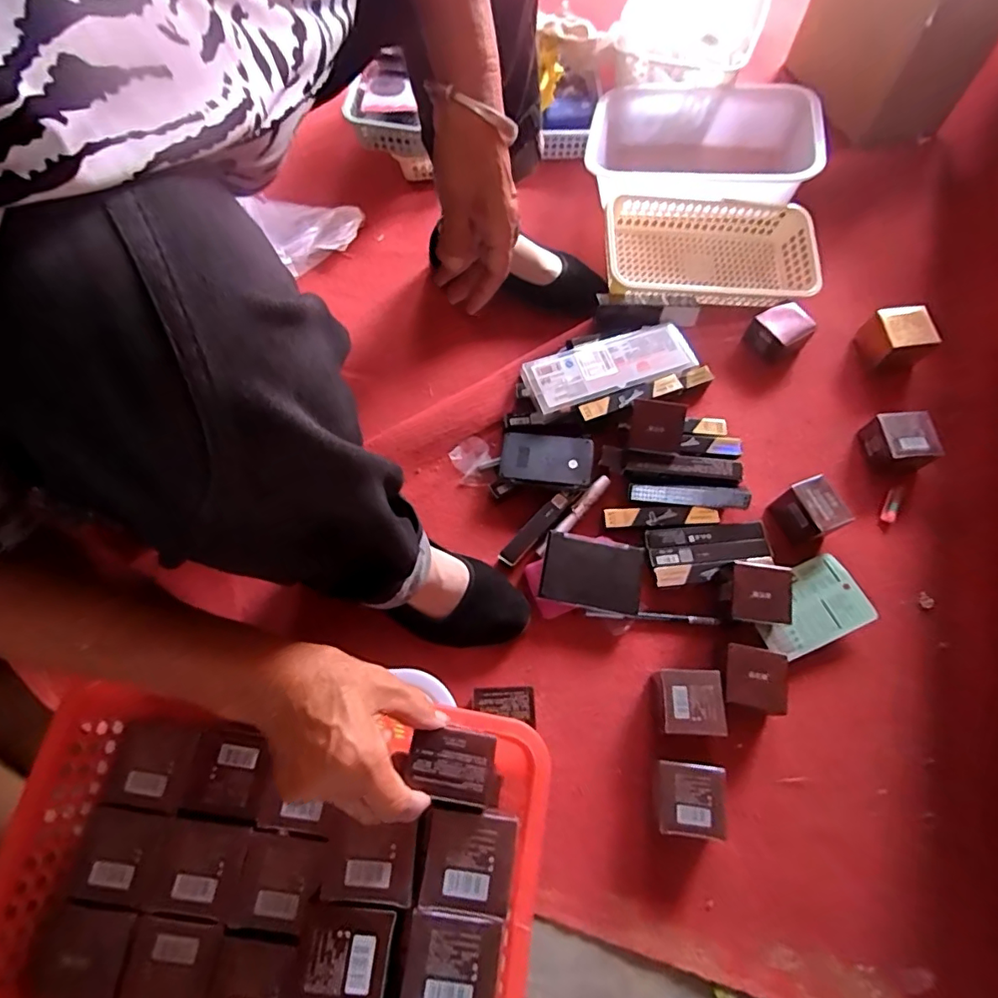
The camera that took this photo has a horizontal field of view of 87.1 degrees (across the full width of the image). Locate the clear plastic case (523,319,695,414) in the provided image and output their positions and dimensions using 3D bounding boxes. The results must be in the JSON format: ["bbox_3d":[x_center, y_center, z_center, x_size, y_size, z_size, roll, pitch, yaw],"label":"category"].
[{"bbox_3d":[0.125,-0.153,0.601,0.189,0.016,0.071,-19,68,-7],"label":"clear plastic case"}]

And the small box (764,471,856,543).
[{"bbox_3d":[0.322,0.015,0.551,0.043,0.063,0.057,-22,69,-8],"label":"small box"}]

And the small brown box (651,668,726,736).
[{"bbox_3d":[0.175,0.188,0.486,0.052,0.042,0.054,0,67,0],"label":"small brown box"}]

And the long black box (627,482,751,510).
[{"bbox_3d":[0.200,-0.005,0.556,0.121,0.015,0.022,4,67,2],"label":"long black box"}]

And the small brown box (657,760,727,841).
[{"bbox_3d":[0.162,0.259,0.457,0.054,0.044,0.054,4,67,2],"label":"small brown box"}]

